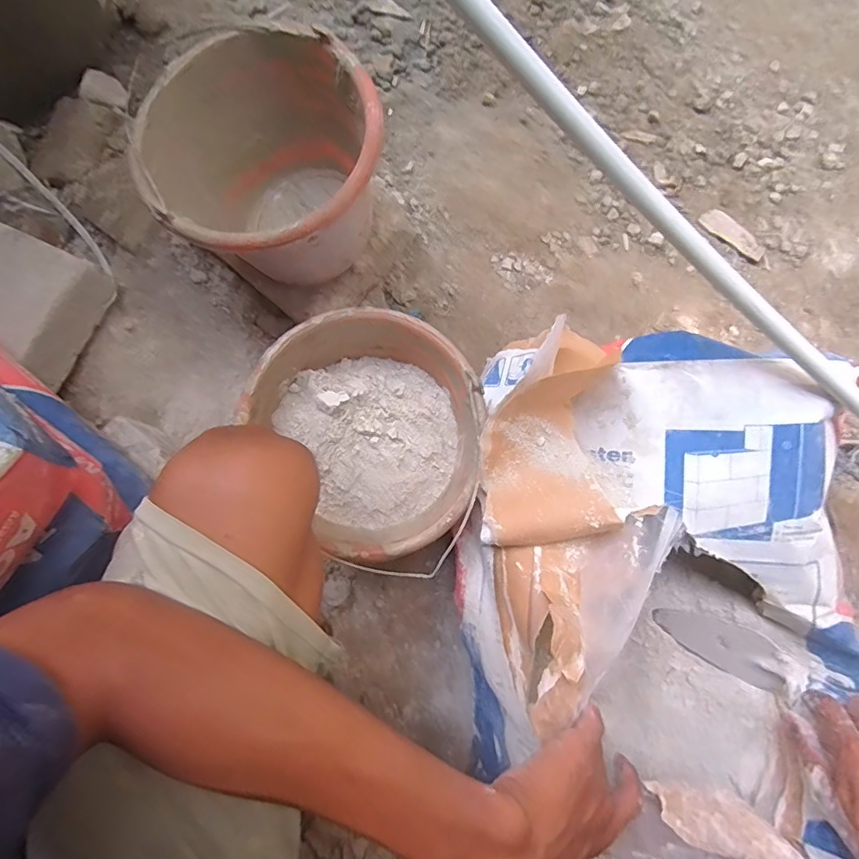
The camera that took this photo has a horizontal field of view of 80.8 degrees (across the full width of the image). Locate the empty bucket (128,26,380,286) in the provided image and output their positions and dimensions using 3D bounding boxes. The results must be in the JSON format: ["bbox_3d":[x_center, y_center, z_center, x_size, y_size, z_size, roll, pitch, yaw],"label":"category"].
[{"bbox_3d":[-0.166,-0.266,0.540,0.222,0.177,0.242,-1,79,4],"label":"empty bucket"}]

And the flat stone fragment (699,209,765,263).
[{"bbox_3d":[0.425,-0.273,0.708,0.097,0.009,0.035,38,81,7],"label":"flat stone fragment"}]

